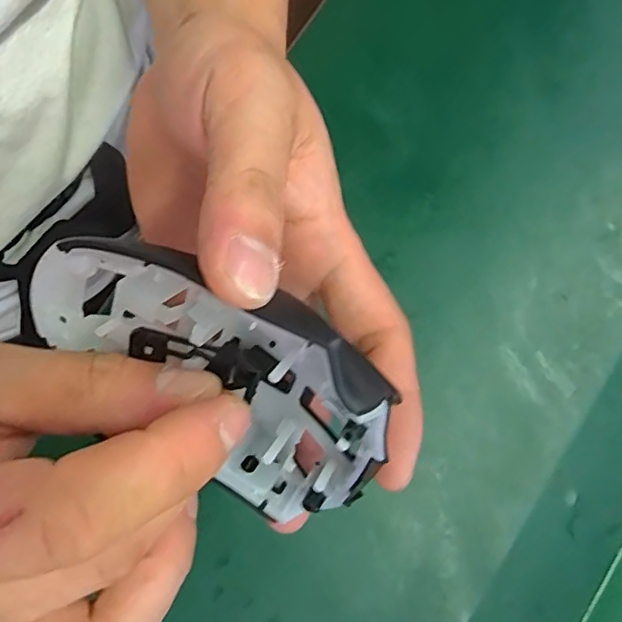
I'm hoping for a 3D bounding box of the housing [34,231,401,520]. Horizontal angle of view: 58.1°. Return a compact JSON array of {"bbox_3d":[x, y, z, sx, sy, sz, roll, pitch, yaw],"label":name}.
[{"bbox_3d":[-0.032,0.016,0.173,0.118,0.077,0.035,27,42,10],"label":"housing"}]

